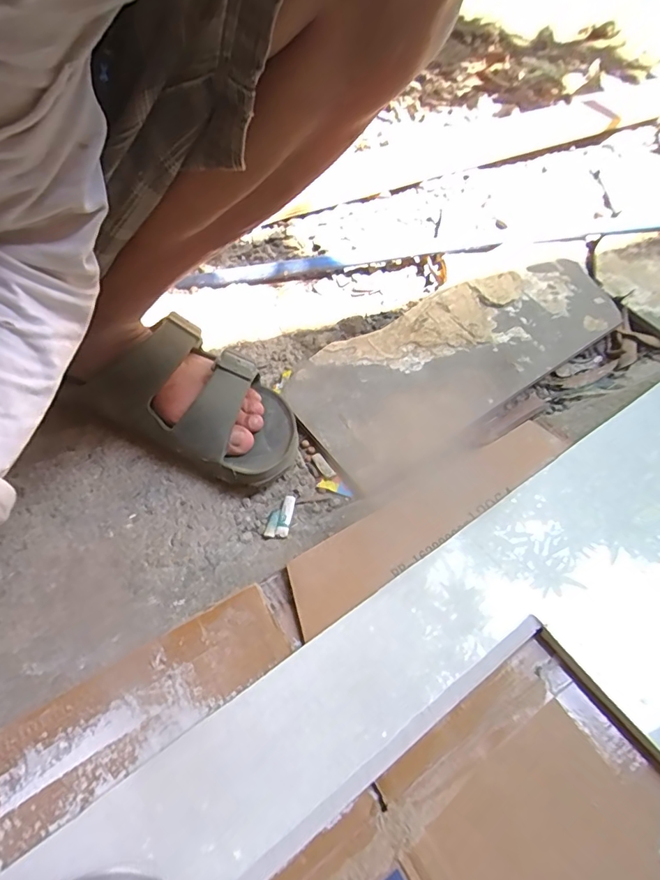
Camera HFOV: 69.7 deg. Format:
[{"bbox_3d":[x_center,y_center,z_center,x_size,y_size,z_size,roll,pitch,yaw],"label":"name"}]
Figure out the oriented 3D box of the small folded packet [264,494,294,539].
[{"bbox_3d":[-0.044,0.068,0.428,0.021,0.005,0.044,11,54,4],"label":"small folded packet"}]

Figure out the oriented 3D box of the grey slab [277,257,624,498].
[{"bbox_3d":[0.152,-0.107,0.558,0.434,0.018,0.170,-32,62,-17],"label":"grey slab"}]

